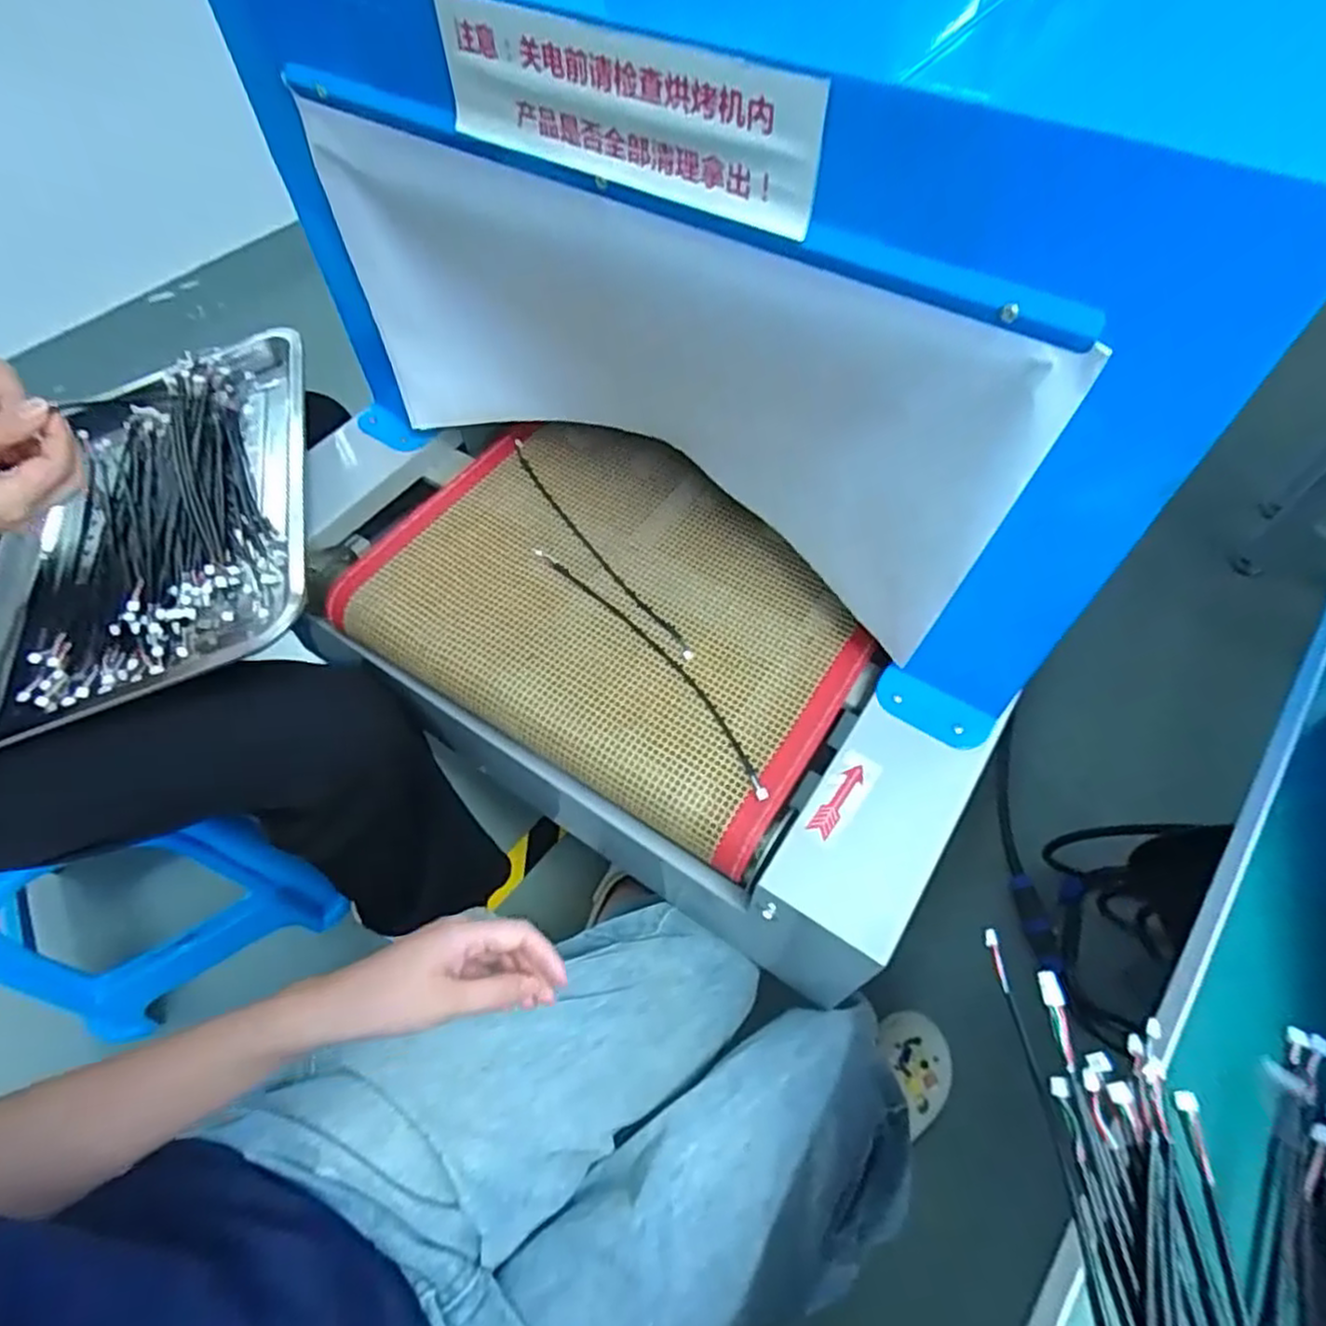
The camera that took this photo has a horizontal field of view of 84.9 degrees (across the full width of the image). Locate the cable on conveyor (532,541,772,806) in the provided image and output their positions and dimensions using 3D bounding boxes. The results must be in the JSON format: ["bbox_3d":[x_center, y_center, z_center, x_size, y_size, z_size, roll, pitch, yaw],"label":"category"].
[{"bbox_3d":[-0.008,-0.006,0.542,0.029,0.009,0.274,-30,62,-26],"label":"cable on conveyor"}]

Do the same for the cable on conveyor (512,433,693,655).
[{"bbox_3d":[-0.059,-0.100,0.612,0.013,0.014,0.285,-32,64,-13],"label":"cable on conveyor"}]

